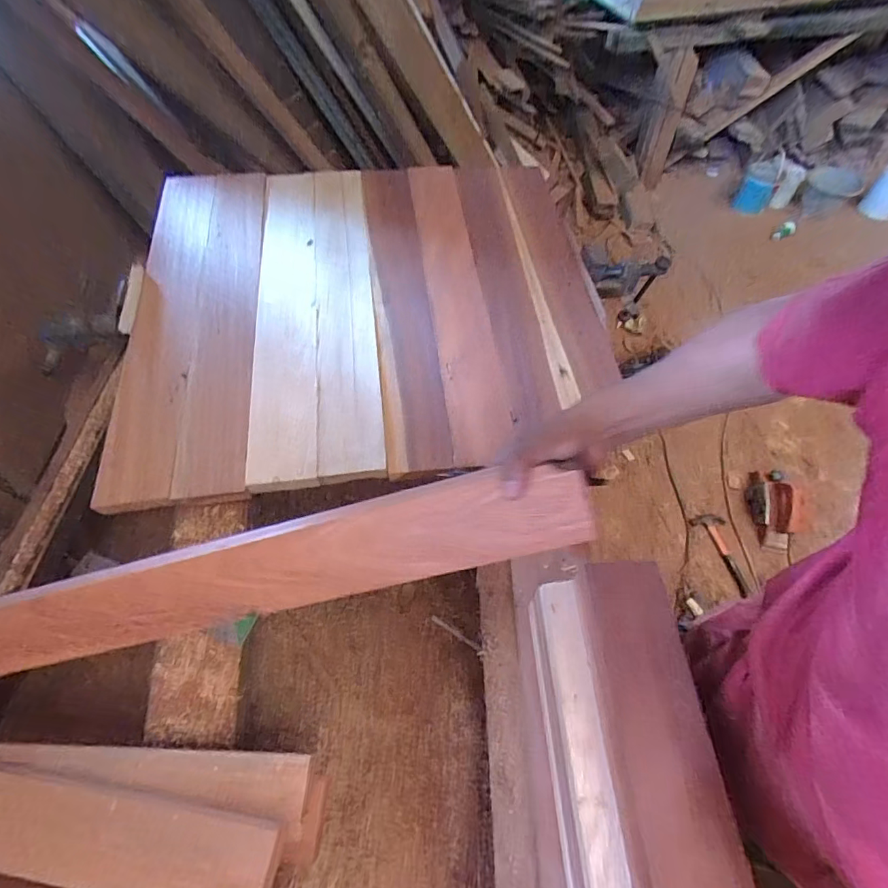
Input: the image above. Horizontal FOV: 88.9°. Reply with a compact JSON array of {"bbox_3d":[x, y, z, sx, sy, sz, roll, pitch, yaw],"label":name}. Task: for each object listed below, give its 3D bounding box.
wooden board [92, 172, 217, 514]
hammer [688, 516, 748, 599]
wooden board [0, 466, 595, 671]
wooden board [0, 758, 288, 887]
[{"bbox_3d":[-0.513,-0.254,0.835,0.112,0.030,0.776,-4,62,-11],"label":"wooden board"},{"bbox_3d":[0.885,0.336,1.408,0.113,0.028,0.260,-14,58,-8],"label":"hammer"},{"bbox_3d":[-0.239,0.138,0.441,0.743,0.025,0.078,-15,101,10],"label":"wooden board"},{"bbox_3d":[-0.517,0.378,0.476,0.698,0.033,0.081,7,57,5],"label":"wooden board"}]

